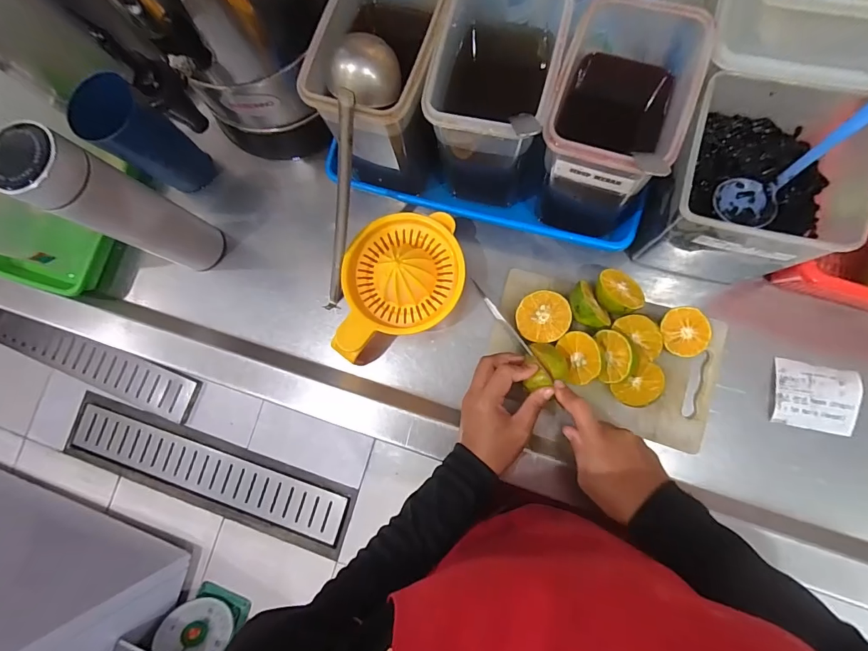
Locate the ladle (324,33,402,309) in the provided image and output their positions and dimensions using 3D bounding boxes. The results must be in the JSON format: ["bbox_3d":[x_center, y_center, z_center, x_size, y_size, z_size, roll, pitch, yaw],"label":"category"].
[{"bbox_3d":[-0.087,-0.125,0.419,0.043,0.281,0.043,29,43,9],"label":"ladle"}]

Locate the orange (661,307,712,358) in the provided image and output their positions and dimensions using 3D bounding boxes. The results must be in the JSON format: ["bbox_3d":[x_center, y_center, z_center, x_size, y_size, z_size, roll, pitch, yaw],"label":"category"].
[{"bbox_3d":[0.265,0.008,0.437,0.048,0.022,0.050,-1,83,6],"label":"orange"}]

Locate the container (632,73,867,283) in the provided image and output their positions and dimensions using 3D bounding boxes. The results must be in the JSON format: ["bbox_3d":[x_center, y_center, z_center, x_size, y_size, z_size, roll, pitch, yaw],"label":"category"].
[{"bbox_3d":[0.291,-0.135,0.399,0.133,0.143,0.147,12,84,8],"label":"container"}]

